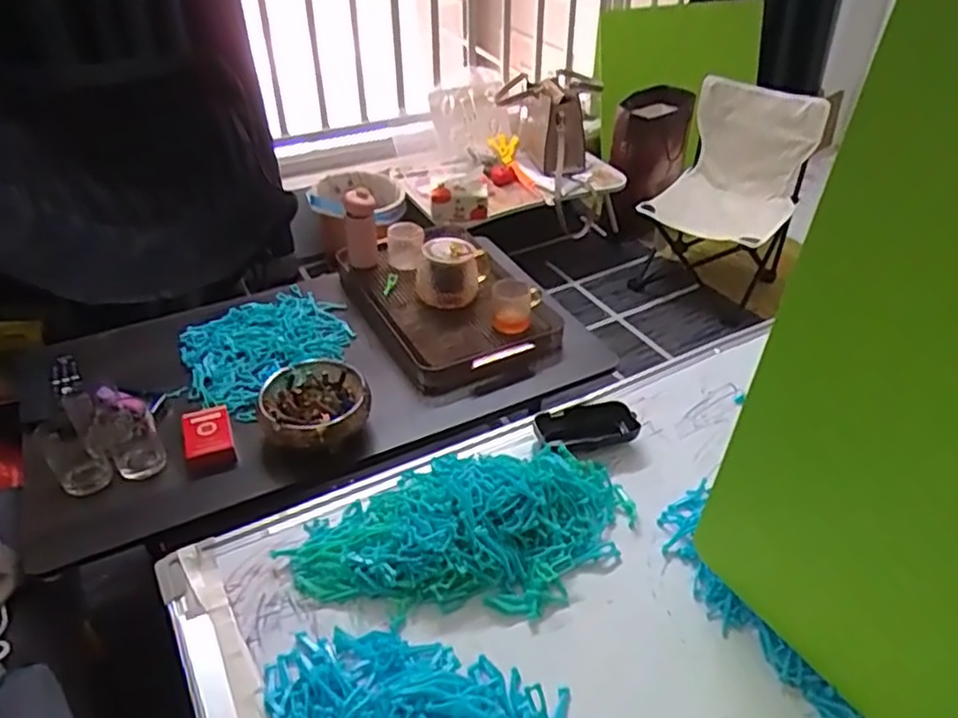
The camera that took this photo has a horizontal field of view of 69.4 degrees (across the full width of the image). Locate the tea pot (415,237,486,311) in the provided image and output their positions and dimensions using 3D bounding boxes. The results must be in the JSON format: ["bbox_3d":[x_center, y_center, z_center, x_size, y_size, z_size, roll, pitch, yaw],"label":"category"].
[{"bbox_3d":[-0.046,-0.136,1.114,0.106,0.103,0.085,9,38,12],"label":"tea pot"}]

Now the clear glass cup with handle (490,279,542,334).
[{"bbox_3d":[0.055,-0.082,1.053,0.069,0.070,0.061,6,38,9],"label":"clear glass cup with handle"}]

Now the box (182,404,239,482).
[{"bbox_3d":[-0.351,0.105,0.900,0.060,0.031,0.107,-14,39,-17],"label":"box"}]

